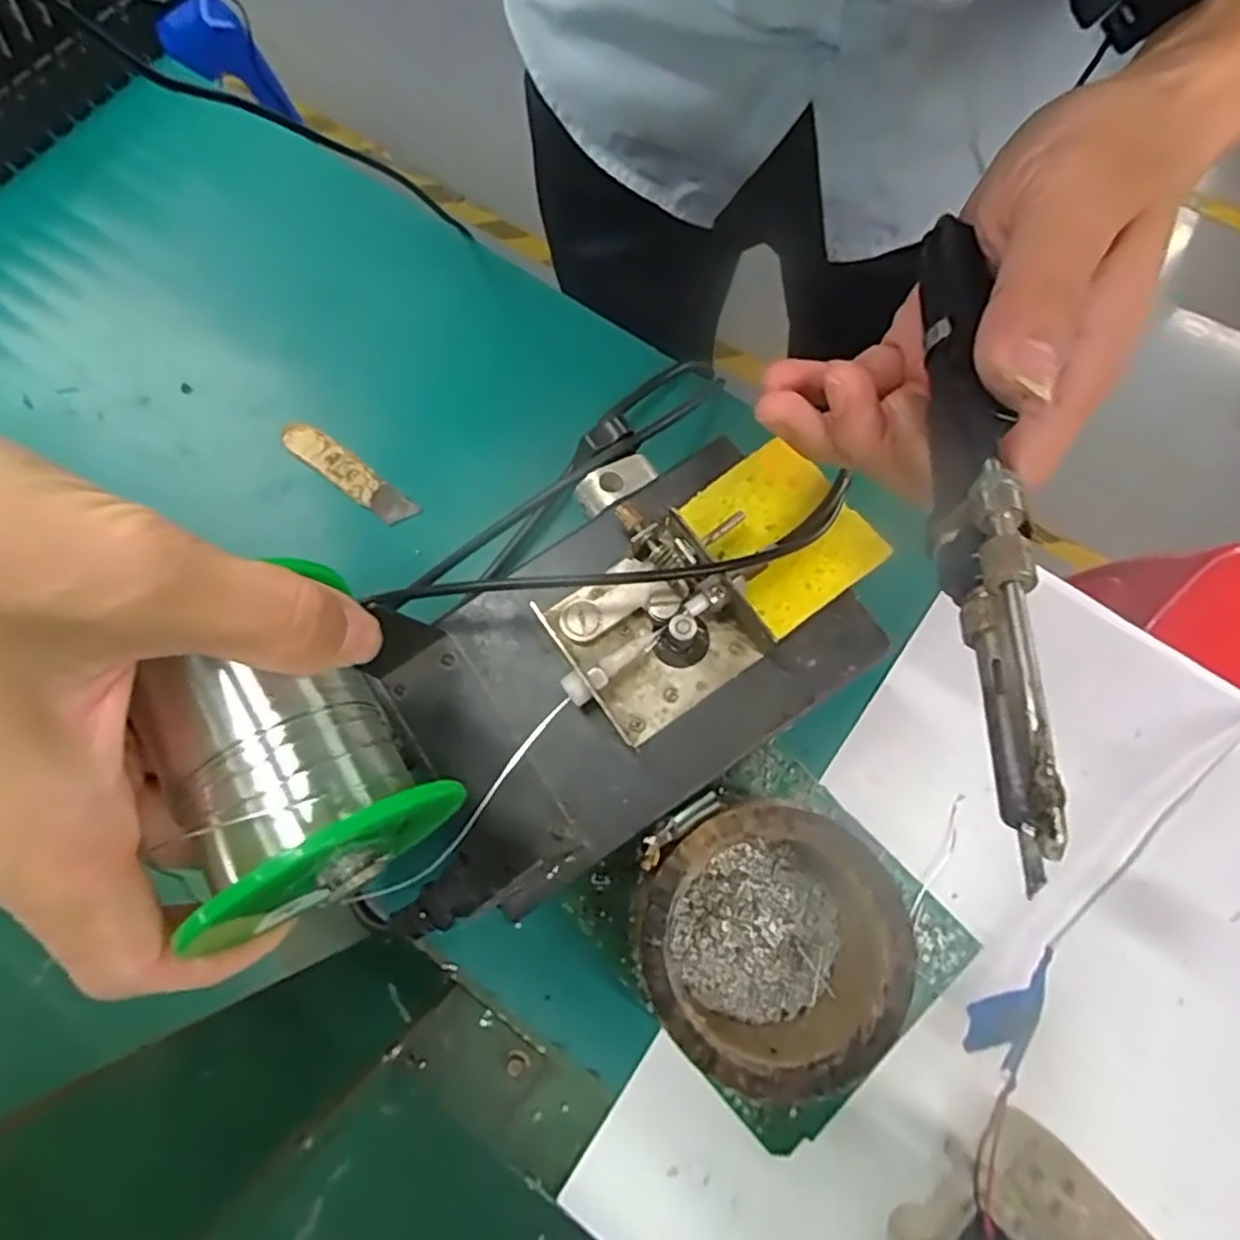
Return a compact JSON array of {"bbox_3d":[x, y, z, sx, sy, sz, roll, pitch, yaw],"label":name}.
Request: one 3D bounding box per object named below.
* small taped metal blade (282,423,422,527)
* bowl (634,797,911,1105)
[{"bbox_3d":[-0.142,-0.076,0.366,0.081,0.010,0.018,36,78,10],"label":"small taped metal blade"},{"bbox_3d":[0.056,0.122,0.276,0.091,0.063,0.095,0,74,1],"label":"bowl"}]

